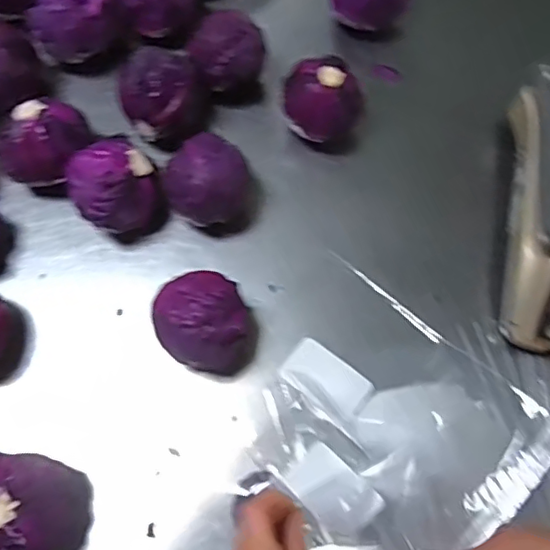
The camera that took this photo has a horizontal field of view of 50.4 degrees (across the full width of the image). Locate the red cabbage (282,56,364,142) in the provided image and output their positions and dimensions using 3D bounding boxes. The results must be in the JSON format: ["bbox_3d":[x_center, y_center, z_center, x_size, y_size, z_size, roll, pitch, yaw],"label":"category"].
[{"bbox_3d":[0.063,-0.232,0.756,0.102,0.084,0.092,5,69,2],"label":"red cabbage"}]

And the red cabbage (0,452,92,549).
[{"bbox_3d":[-0.256,0.240,0.590,0.108,0.107,0.108,0,69,0],"label":"red cabbage"}]

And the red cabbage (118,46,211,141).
[{"bbox_3d":[-0.141,-0.228,0.758,0.107,0.096,0.099,0,69,0],"label":"red cabbage"}]

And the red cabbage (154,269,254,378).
[{"bbox_3d":[-0.077,0.054,0.659,0.105,0.102,0.098,0,69,0],"label":"red cabbage"}]

